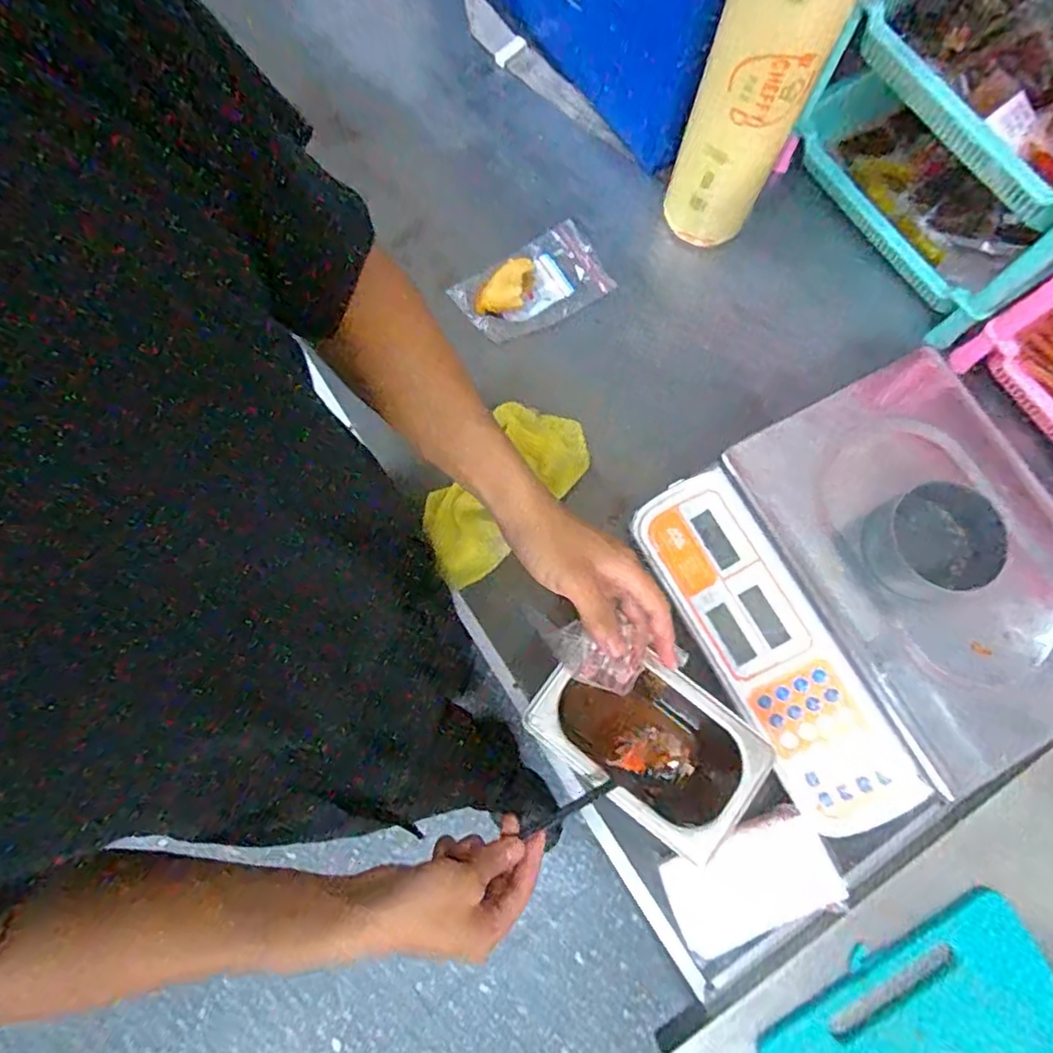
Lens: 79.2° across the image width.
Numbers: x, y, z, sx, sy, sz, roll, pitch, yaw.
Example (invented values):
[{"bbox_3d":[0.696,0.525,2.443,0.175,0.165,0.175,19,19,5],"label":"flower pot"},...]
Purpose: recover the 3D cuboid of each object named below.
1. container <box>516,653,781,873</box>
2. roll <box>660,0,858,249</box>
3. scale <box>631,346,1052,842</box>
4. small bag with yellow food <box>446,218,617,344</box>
[{"bbox_3d":[0.097,0.175,0.532,0.173,0.092,0.109,37,78,8],"label":"container"},{"bbox_3d":[0.204,-0.392,0.584,0.090,0.314,0.081,22,77,4],"label":"roll"},{"bbox_3d":[0.307,0.048,0.556,0.309,0.096,0.324,-27,78,-7],"label":"scale"},{"bbox_3d":[0.007,-0.271,0.700,0.163,0.044,0.101,-34,79,-9],"label":"small bag with yellow food"}]

